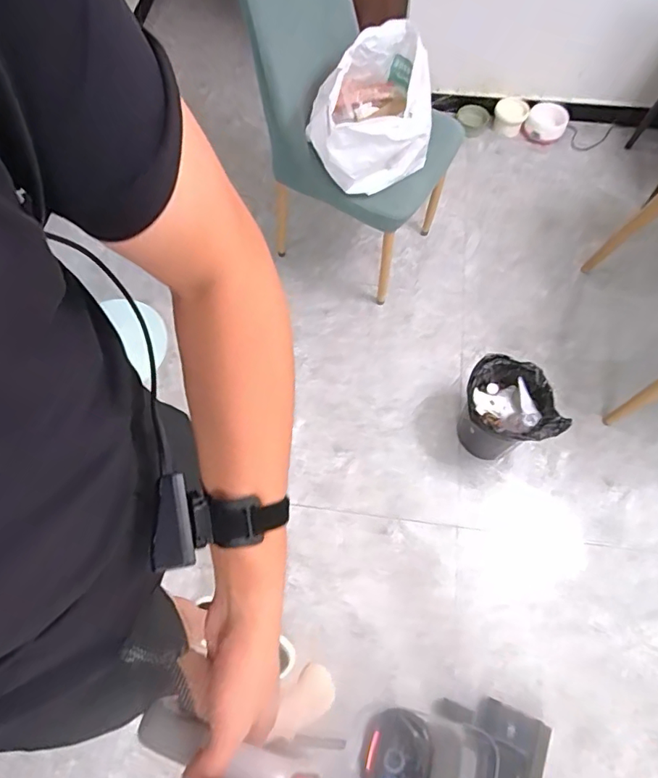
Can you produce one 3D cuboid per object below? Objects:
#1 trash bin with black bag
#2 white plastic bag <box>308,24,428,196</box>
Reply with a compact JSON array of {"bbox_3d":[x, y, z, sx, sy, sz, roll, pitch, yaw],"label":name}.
[{"bbox_3d":[0.482,0.068,1.397,0.239,0.253,0.231,2,65,2],"label":"trash bin with black bag"},{"bbox_3d":[0.095,-0.680,1.225,0.291,0.215,0.294,-6,65,-2],"label":"white plastic bag"}]

